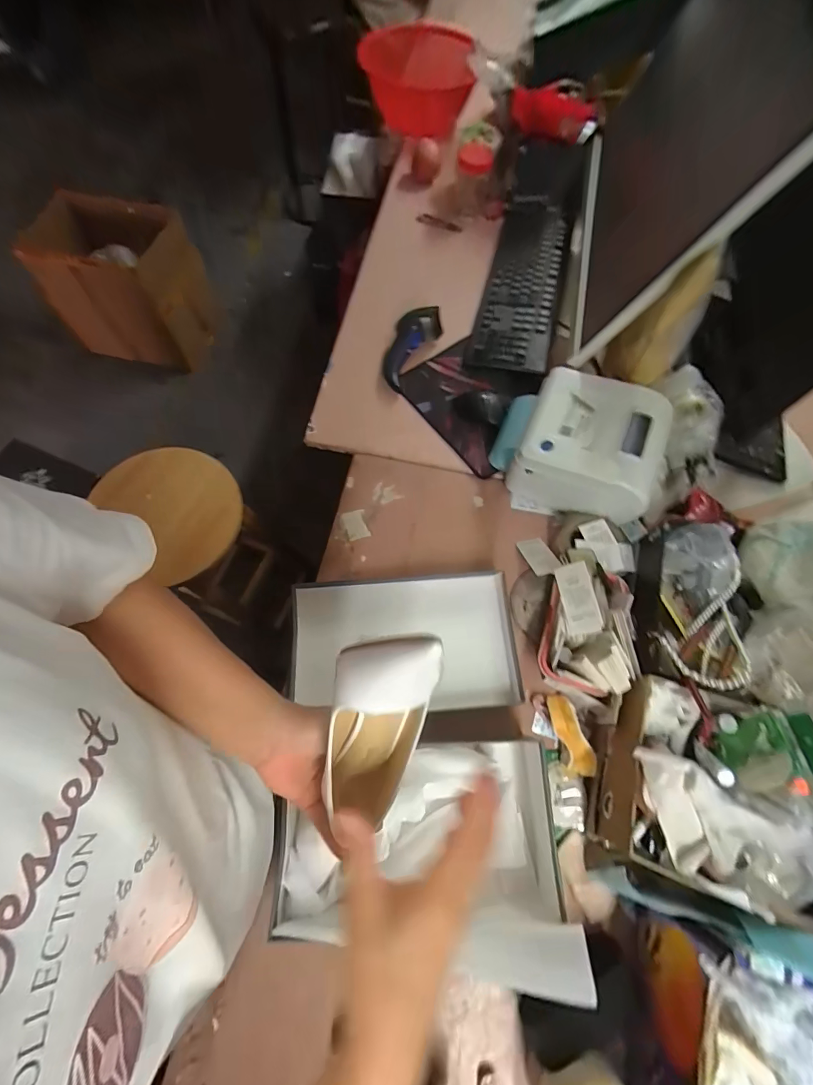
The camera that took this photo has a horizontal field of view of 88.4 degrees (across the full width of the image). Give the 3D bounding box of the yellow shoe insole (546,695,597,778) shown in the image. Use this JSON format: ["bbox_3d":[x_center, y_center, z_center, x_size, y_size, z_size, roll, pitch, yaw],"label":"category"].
[{"bbox_3d":[0.212,0.248,0.540,0.035,0.026,0.094,-7,69,-3],"label":"yellow shoe insole"}]

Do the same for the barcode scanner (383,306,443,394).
[{"bbox_3d":[-0.001,-0.354,0.748,0.066,0.068,0.156,30,71,10],"label":"barcode scanner"}]

